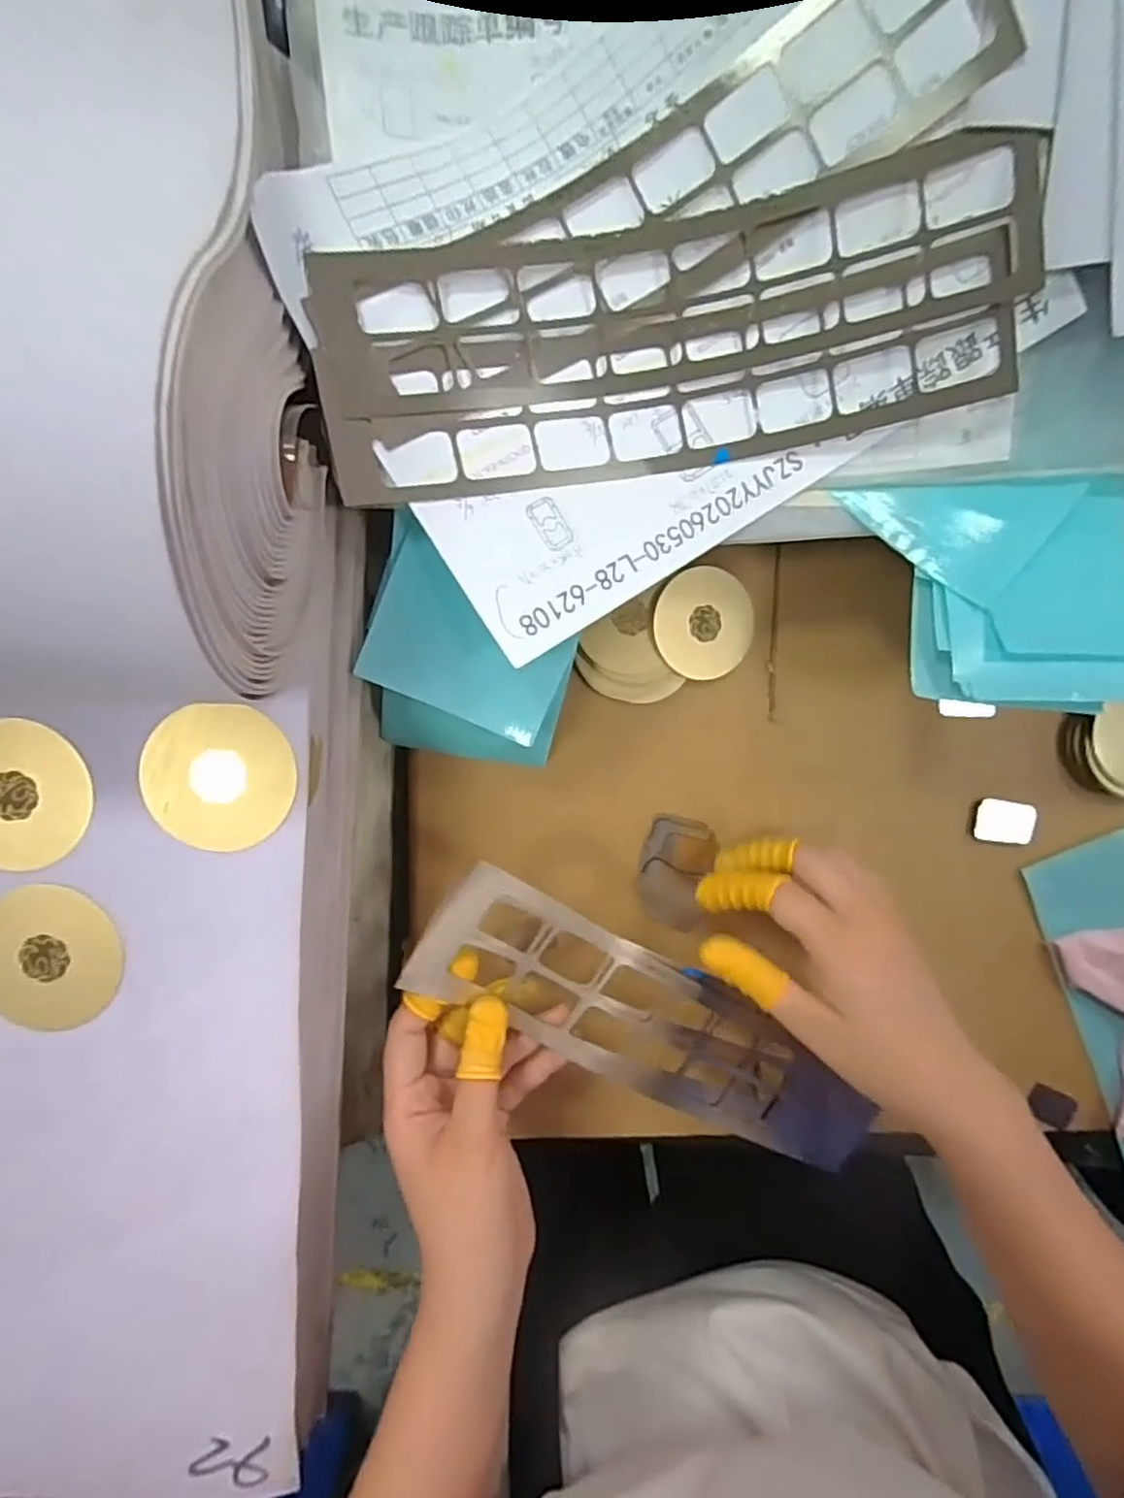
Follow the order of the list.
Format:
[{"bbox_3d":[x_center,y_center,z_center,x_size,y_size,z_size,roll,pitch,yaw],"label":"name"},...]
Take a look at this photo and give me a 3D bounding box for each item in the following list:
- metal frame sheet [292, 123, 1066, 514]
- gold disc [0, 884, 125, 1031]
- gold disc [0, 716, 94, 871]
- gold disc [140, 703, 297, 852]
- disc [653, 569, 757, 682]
[{"bbox_3d":[0.049,-0.182,0.280,0.298,0.033,0.107,-12,95,-2],"label":"metal frame sheet"},{"bbox_3d":[-0.211,0.086,0.274,0.056,0.004,0.055,0,94,-3],"label":"gold disc"},{"bbox_3d":[-0.218,0.018,0.269,0.056,0.008,0.055,0,94,-3],"label":"gold disc"},{"bbox_3d":[-0.138,0.012,0.271,0.058,0.004,0.058,0,98,-2],"label":"gold disc"},{"bbox_3d":[0.080,-0.070,0.373,0.058,0.004,0.059,-2,100,-16],"label":"disc"}]

